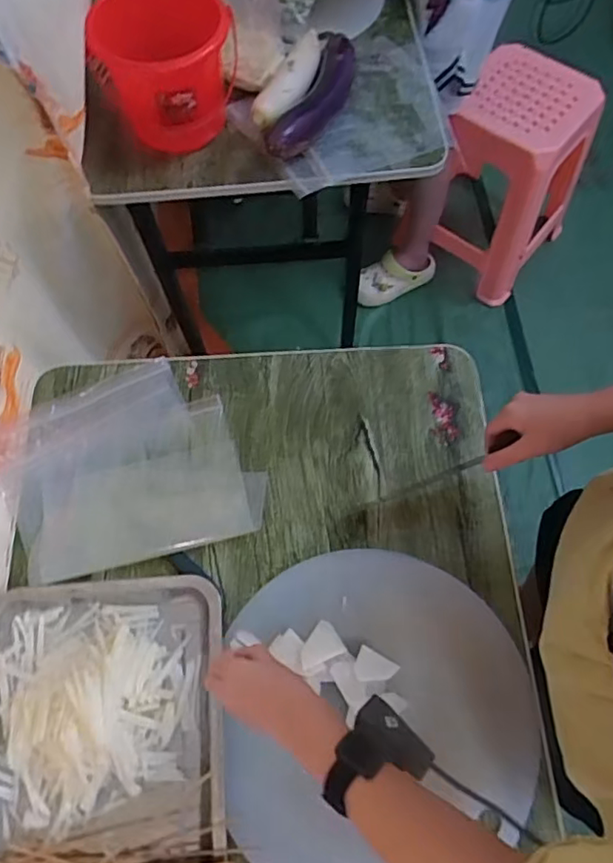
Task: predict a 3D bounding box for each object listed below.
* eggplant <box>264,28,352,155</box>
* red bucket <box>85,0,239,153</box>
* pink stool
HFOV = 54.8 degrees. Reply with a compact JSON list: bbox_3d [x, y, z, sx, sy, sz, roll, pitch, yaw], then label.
[{"bbox_3d":[0.012,-0.529,0.949,0.068,0.060,0.256,23,69,10],"label":"eggplant"},{"bbox_3d":[-0.205,-0.548,0.892,0.190,0.168,0.190,0,67,1],"label":"red bucket"},{"bbox_3d":[0.540,-0.663,1.546,0.322,0.450,0.385,27,70,11],"label":"pink stool"}]

